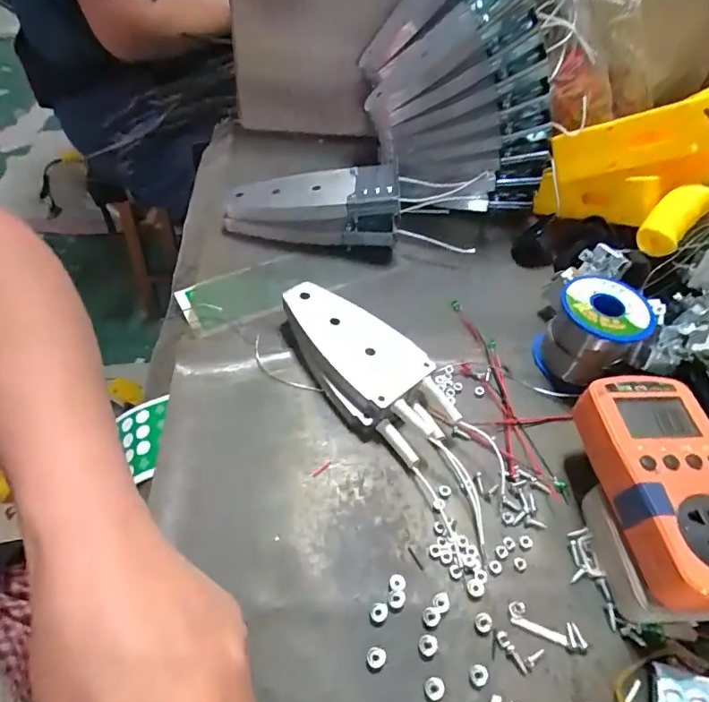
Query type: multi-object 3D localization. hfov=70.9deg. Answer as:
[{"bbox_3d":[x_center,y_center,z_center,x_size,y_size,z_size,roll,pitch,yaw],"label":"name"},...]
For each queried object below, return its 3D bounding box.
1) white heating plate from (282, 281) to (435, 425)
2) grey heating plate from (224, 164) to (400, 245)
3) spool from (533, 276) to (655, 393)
[{"bbox_3d":[-0.004,-0.003,0.374,0.066,0.029,0.121,-30,58,-25],"label":"white heating plate"},{"bbox_3d":[-0.040,-0.138,0.465,0.154,0.062,0.057,5,50,1],"label":"grey heating plate"},{"bbox_3d":[0.181,-0.014,0.382,0.064,0.061,0.070,36,57,24],"label":"spool"}]

